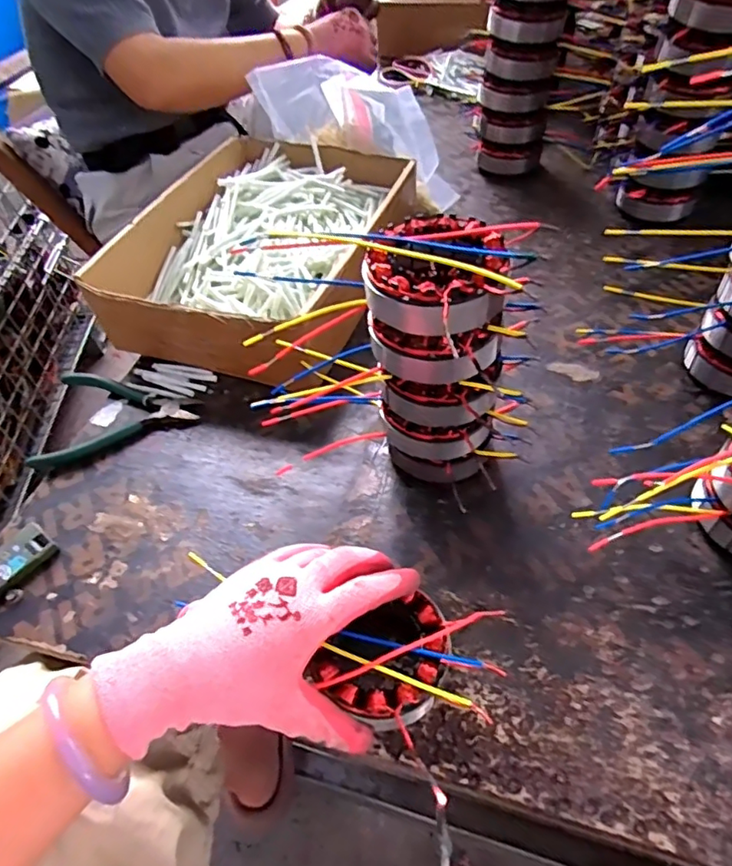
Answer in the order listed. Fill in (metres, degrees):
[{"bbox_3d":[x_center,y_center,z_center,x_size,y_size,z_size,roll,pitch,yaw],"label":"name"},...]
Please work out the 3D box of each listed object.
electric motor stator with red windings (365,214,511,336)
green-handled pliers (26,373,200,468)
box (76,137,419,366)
[{"bbox_3d":[0.044,-0.094,0.341,0.084,0.036,0.088,-4,50,4],"label":"electric motor stator with red windings"},{"bbox_3d":[-0.242,-0.029,0.531,0.140,0.016,0.099,-19,52,-10],"label":"green-handled pliers"},{"bbox_3d":[-0.108,-0.201,0.616,0.239,0.090,0.318,13,53,16],"label":"box"}]

